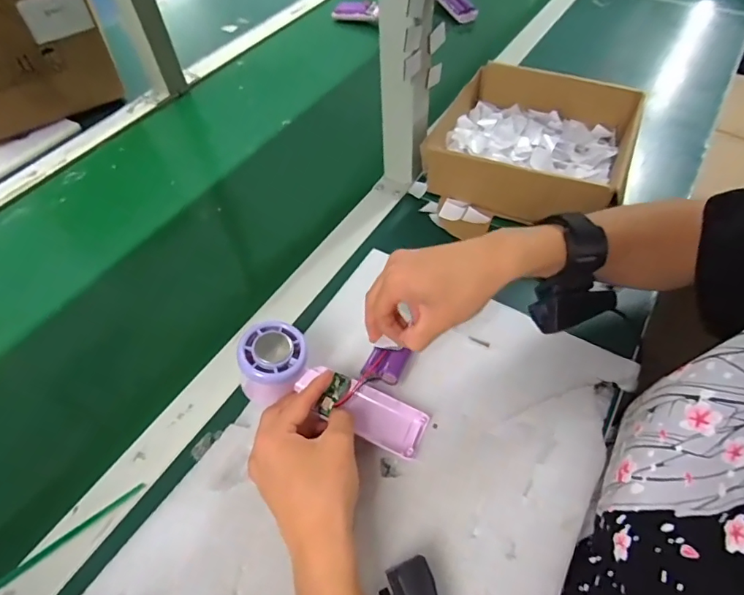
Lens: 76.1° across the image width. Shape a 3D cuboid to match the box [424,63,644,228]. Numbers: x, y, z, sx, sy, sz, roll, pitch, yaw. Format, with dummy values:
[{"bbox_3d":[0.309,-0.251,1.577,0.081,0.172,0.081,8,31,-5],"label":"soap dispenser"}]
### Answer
[{"bbox_3d":[0.196,-0.191,0.586,0.218,0.072,0.211,18,54,19],"label":"box"}]

